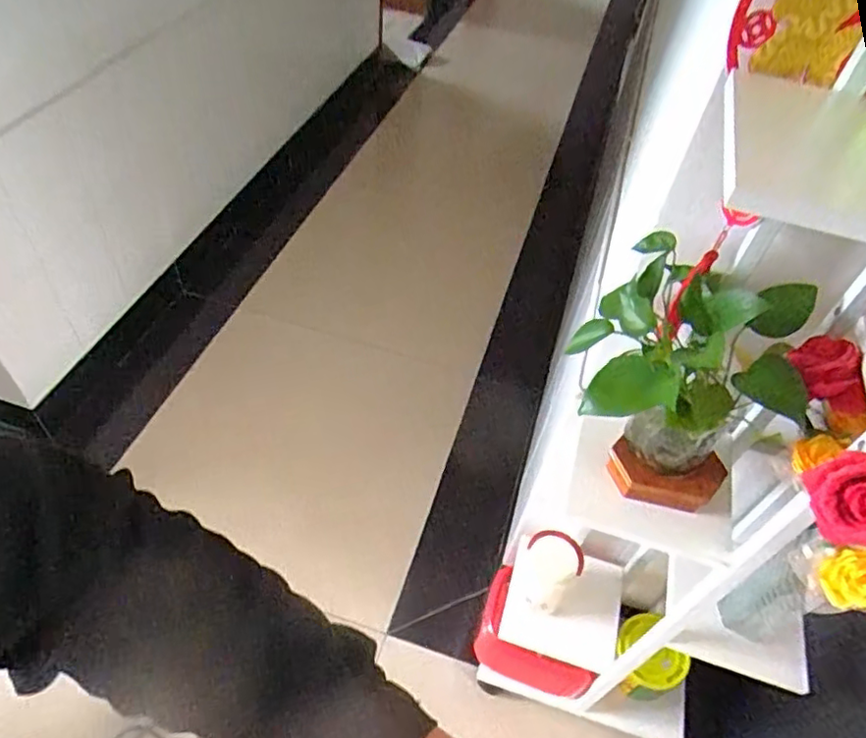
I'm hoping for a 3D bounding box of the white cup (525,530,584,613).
[{"bbox_3d":[0.204,0.348,1.073,0.088,0.111,0.096,2,50,-3],"label":"white cup"}]

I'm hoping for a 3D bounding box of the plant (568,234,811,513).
[{"bbox_3d":[0.261,0.027,0.700,0.221,0.260,0.209,22,51,14],"label":"plant"}]

